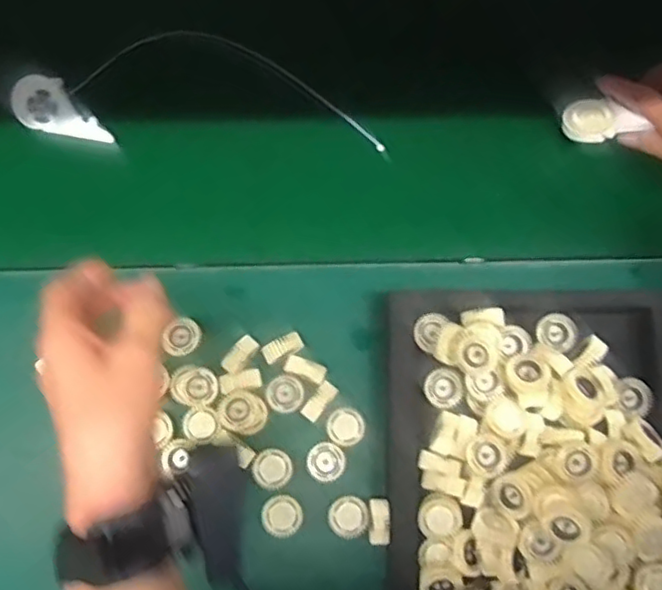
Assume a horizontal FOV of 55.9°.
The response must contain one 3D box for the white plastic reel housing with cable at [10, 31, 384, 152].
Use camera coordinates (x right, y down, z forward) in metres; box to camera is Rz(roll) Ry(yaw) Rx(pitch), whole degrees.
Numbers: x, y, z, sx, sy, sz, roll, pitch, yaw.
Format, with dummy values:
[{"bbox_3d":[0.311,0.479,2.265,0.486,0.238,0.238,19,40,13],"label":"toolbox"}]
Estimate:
[{"bbox_3d":[-0.112,-0.179,0.528,0.302,0.026,0.111,-1,78,-1],"label":"white plastic reel housing with cable"}]

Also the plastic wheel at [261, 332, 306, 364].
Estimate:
[{"bbox_3d":[-0.036,0.041,0.473,0.030,0.025,0.014,-27,79,-6],"label":"plastic wheel"}]

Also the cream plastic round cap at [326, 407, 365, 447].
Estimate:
[{"bbox_3d":[0.011,0.100,0.473,0.027,0.021,0.028,0,78,0],"label":"cream plastic round cap"}]

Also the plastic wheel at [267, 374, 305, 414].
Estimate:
[{"bbox_3d":[-0.034,0.074,0.471,0.029,0.009,0.028,0,78,0],"label":"plastic wheel"}]

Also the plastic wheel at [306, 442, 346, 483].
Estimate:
[{"bbox_3d":[-0.003,0.124,0.465,0.027,0.015,0.028,0,78,0],"label":"plastic wheel"}]

